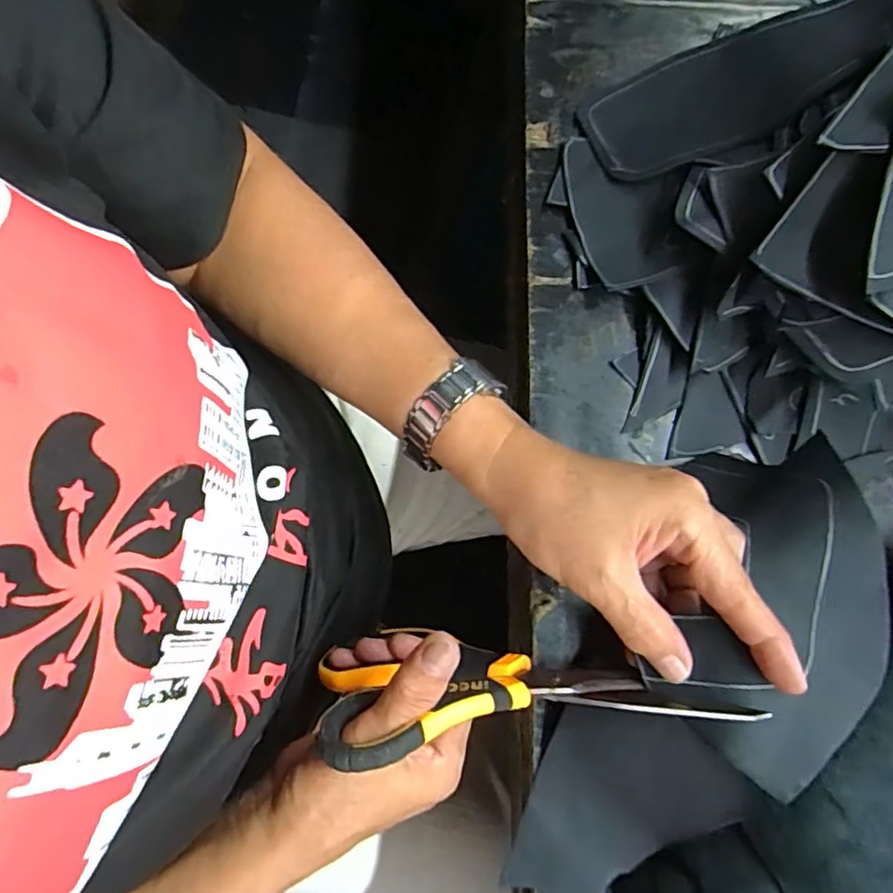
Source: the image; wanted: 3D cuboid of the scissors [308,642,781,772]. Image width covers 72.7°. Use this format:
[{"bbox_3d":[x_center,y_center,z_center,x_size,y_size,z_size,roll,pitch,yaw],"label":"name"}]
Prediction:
[{"bbox_3d":[0.028,0.113,0.267,0.192,0.070,0.011,-4,102,9],"label":"scissors"}]

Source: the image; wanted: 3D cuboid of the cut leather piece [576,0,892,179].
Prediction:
[{"bbox_3d":[0.167,-0.205,0.331,0.179,0.009,0.087,-30,60,8],"label":"cut leather piece"}]

